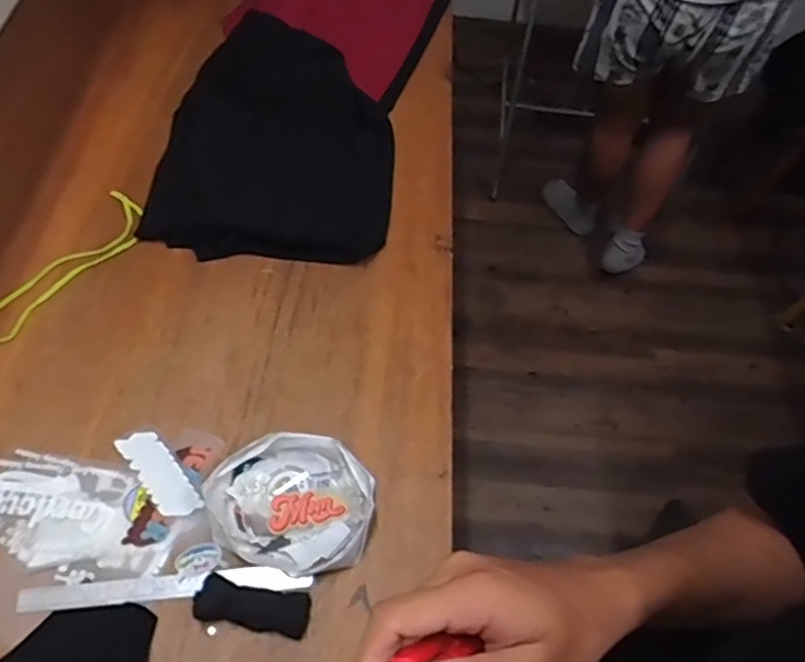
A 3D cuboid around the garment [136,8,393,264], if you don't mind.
[{"bbox_3d":[-0.204,-0.342,1.045,0.384,0.115,0.454,6,60,-1],"label":"garment"}]

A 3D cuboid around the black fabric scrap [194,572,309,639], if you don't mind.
[{"bbox_3d":[-0.174,0.320,0.721,0.129,0.020,0.047,10,60,1],"label":"black fabric scrap"}]

